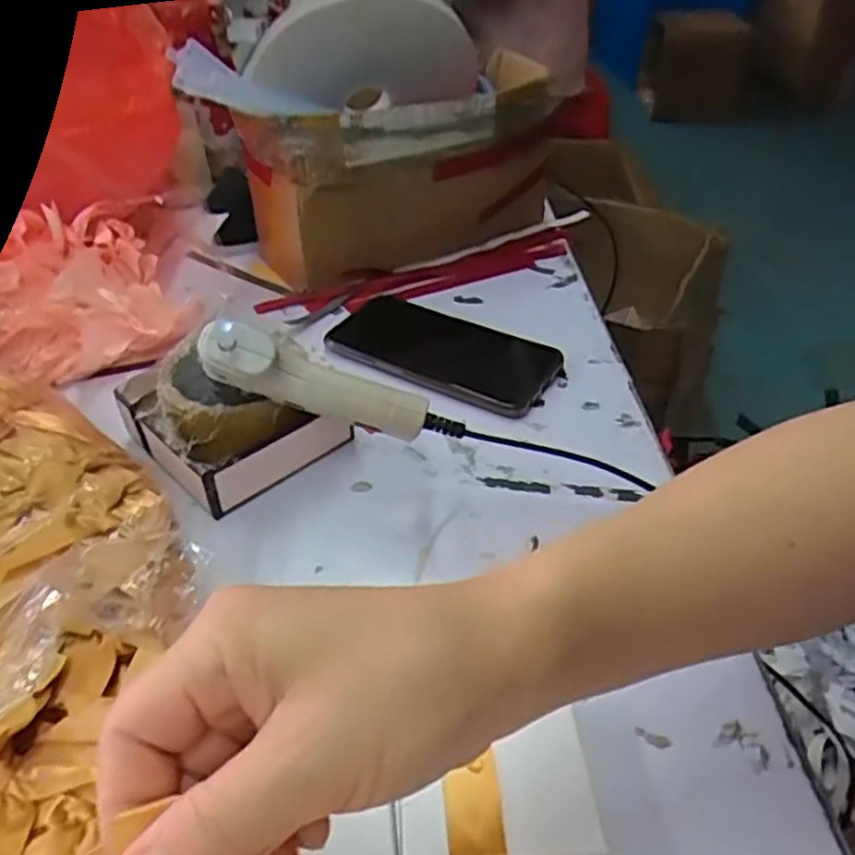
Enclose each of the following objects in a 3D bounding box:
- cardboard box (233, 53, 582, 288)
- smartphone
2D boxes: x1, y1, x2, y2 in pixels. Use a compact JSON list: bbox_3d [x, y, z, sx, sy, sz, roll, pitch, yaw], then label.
[{"bbox_3d":[-0.010,-0.205,0.578,0.257,0.131,0.116,-12,41,-13],"label":"cardboard box"},{"bbox_3d":[0.004,-0.054,0.498,0.167,0.018,0.075,21,44,24],"label":"smartphone"}]

